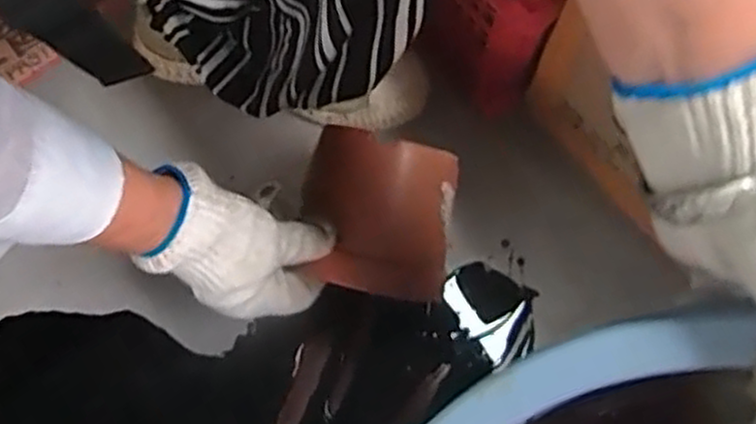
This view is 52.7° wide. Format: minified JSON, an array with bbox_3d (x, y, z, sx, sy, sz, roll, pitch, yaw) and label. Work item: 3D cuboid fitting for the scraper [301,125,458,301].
[{"bbox_3d":[0.000,0.001,0.505,0.096,0.029,0.102,6,72,0],"label":"scraper"}]

